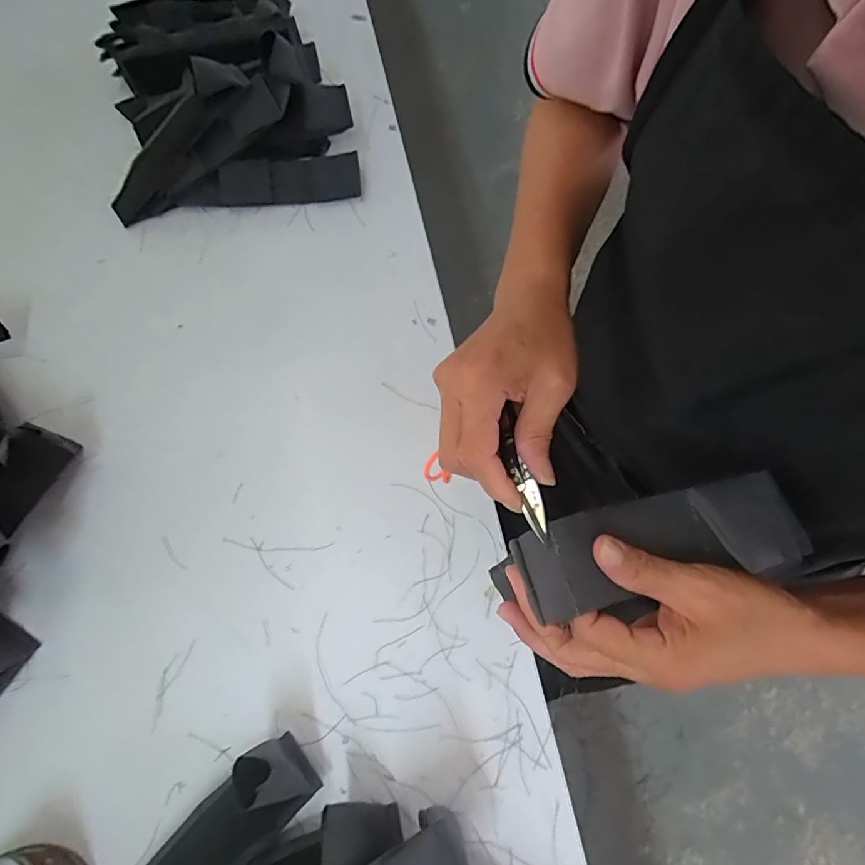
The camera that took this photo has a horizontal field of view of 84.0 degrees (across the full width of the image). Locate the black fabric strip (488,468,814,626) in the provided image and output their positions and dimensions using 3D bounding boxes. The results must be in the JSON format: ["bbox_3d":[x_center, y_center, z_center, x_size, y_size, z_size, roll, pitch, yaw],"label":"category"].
[{"bbox_3d":[0.104,0.056,0.238,0.146,0.027,0.046,-16,69,4],"label":"black fabric strip"}]

